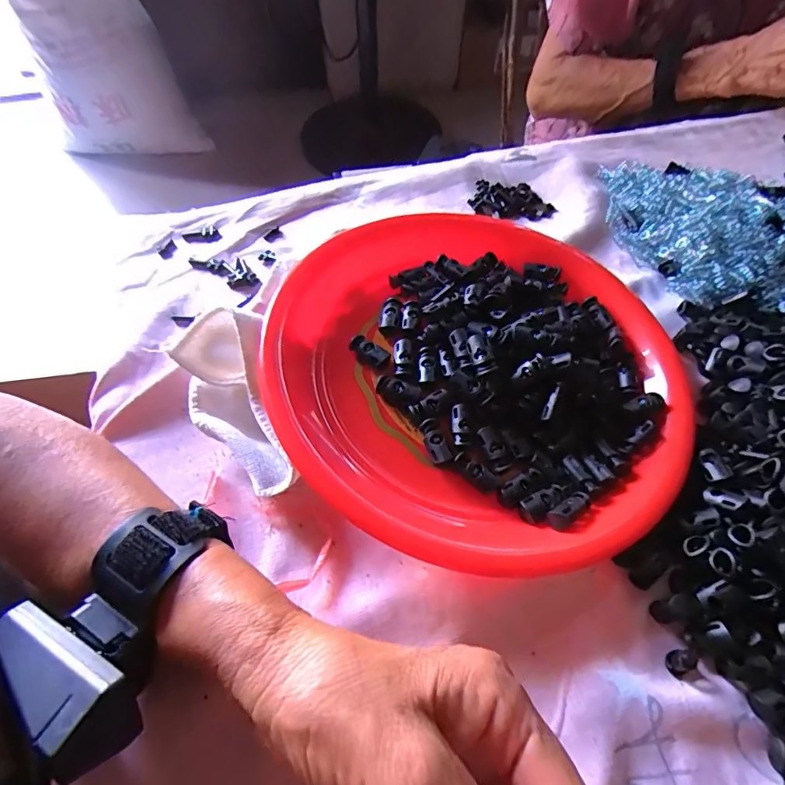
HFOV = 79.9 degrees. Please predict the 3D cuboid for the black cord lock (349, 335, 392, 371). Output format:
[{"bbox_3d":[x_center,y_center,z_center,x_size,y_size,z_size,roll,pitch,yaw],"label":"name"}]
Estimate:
[{"bbox_3d":[-0.014,-0.024,0.299,0.028,0.012,0.014,39,64,22],"label":"black cord lock"}]

